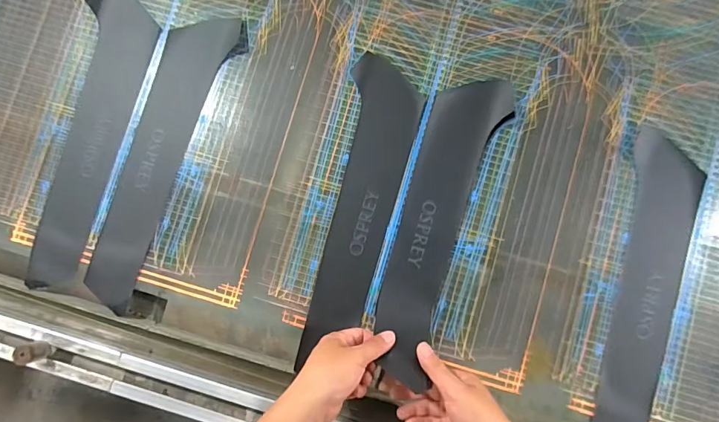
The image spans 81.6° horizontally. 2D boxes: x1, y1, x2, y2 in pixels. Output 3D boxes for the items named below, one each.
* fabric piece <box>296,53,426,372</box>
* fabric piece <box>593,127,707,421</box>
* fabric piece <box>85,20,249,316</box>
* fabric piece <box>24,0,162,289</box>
[{"bbox_3d":[0.002,-0.010,0.571,0.094,0.012,0.401,14,85,3],"label":"fabric piece"},{"bbox_3d":[0.383,0.112,0.550,0.090,0.006,0.415,12,86,-1],"label":"fabric piece"},{"bbox_3d":[-0.274,-0.073,0.583,0.107,0.009,0.417,16,85,4],"label":"fabric piece"},{"bbox_3d":[-0.376,-0.107,0.591,0.099,0.008,0.435,11,85,3],"label":"fabric piece"}]

